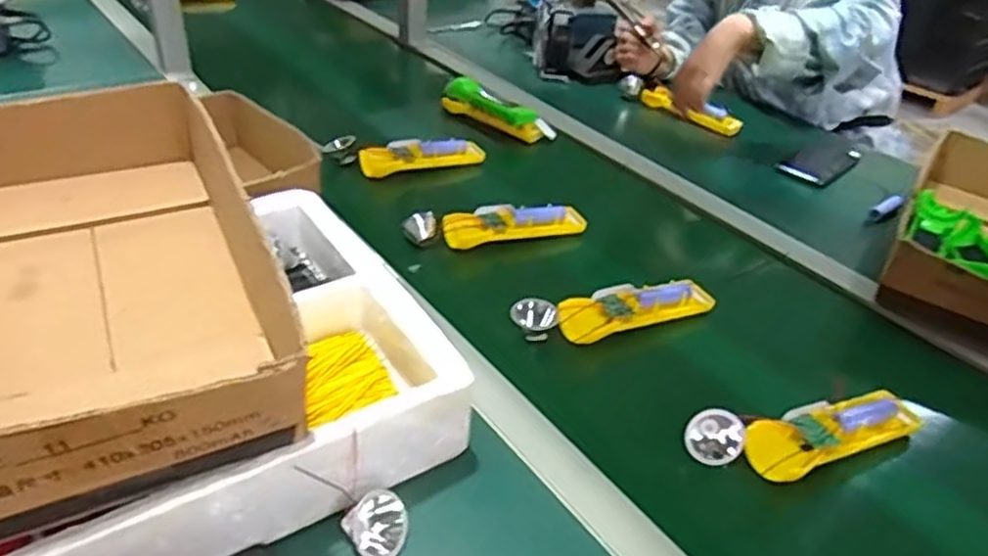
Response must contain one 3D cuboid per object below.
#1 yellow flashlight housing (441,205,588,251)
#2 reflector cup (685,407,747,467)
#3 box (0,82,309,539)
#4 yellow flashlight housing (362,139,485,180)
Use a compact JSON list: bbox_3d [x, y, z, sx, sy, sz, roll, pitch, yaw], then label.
[{"bbox_3d":[0.023,-0.063,0.811,0.167,0.035,0.043,-6,38,-16],"label":"yellow flashlight housing"},{"bbox_3d":[0.179,0.131,0.574,0.046,0.022,0.046,2,72,-5],"label":"reflector cup"},{"bbox_3d":[-0.293,-0.020,0.513,0.210,0.098,0.417,-15,41,-26],"label":"box"},{"bbox_3d":[-0.097,-0.163,0.937,0.164,0.039,0.034,-10,39,-20],"label":"yellow flashlight housing"}]

